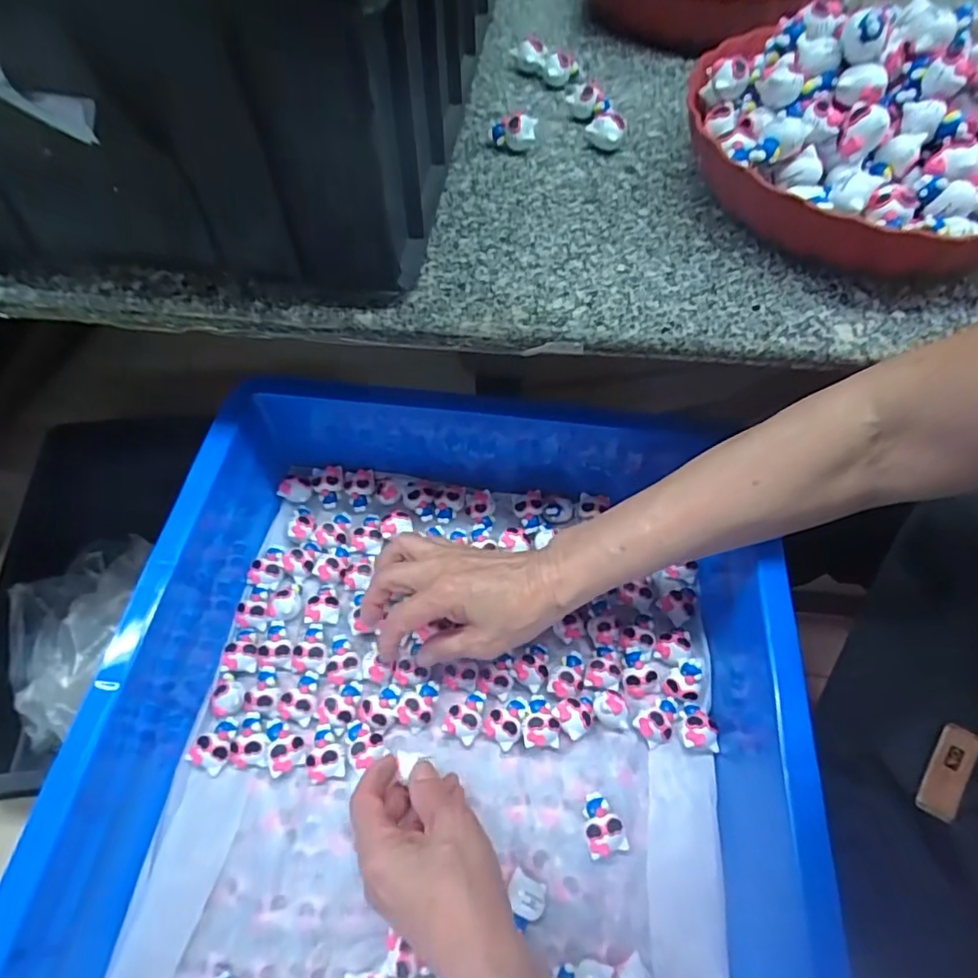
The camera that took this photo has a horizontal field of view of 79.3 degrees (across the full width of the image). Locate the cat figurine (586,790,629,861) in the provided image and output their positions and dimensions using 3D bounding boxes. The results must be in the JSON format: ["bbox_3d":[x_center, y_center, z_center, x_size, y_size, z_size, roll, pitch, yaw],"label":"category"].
[{"bbox_3d":[0.074,0.215,0.381,0.025,0.015,0.035,-10,59,-7],"label":"cat figurine"}]

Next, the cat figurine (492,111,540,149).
[{"bbox_3d":[0.018,-0.258,0.421,0.030,0.018,0.022,12,59,7],"label":"cat figurine"}]

